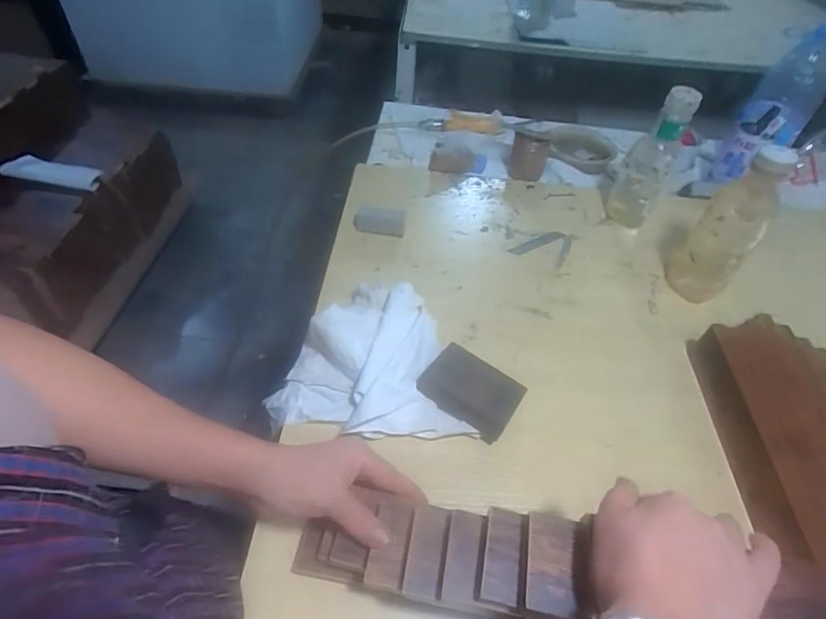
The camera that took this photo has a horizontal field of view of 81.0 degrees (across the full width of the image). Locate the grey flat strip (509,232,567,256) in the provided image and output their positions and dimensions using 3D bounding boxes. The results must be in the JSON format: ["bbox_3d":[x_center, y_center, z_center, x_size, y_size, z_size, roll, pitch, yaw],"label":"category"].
[{"bbox_3d":[0.182,-0.098,0.715,0.097,0.004,0.019,-22,56,-22],"label":"grey flat strip"}]

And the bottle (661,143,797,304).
[{"bbox_3d":[0.391,-0.105,0.598,0.075,0.204,0.075,39,56,25],"label":"bottle"}]

